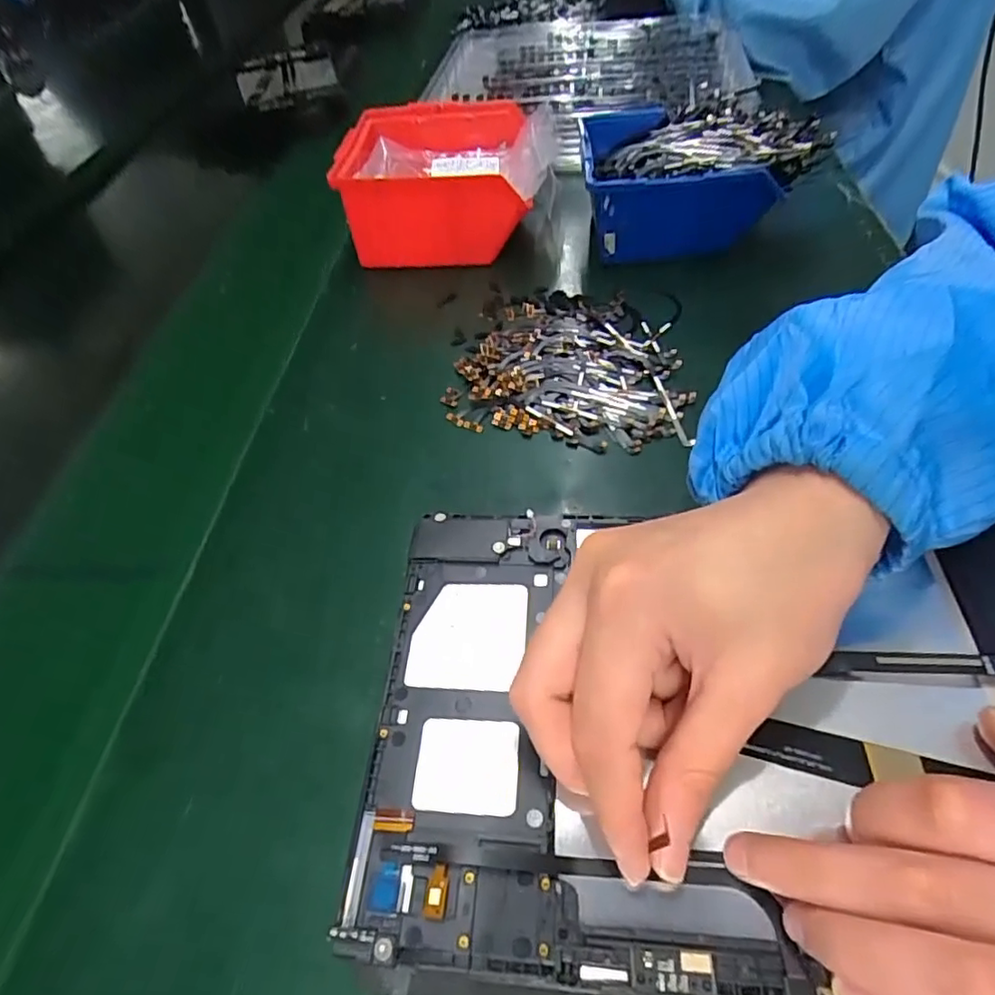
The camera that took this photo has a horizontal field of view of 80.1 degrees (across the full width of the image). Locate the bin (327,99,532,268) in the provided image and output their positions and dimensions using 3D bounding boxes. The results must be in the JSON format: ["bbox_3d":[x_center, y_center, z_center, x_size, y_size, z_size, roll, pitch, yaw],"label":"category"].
[{"bbox_3d":[-0.043,-0.228,0.436,0.120,0.074,0.121,-2,51,7],"label":"bin"}]

